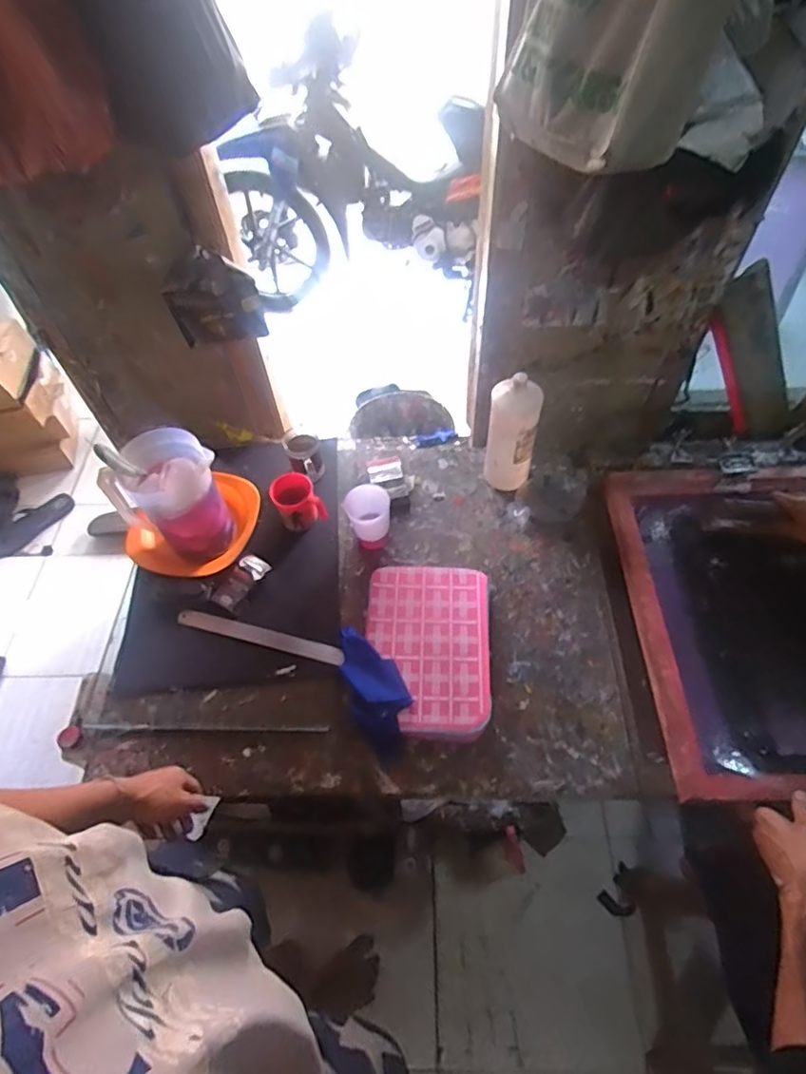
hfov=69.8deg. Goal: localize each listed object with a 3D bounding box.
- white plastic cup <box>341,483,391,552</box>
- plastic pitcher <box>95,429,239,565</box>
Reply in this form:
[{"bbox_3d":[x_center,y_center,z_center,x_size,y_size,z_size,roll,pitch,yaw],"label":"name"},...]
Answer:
[{"bbox_3d":[-0.058,-0.030,1.031,0.071,0.099,0.078,-2,56,2],"label":"white plastic cup"},{"bbox_3d":[-0.380,-0.058,0.962,0.158,0.212,0.140,-34,60,-18],"label":"plastic pitcher"}]

